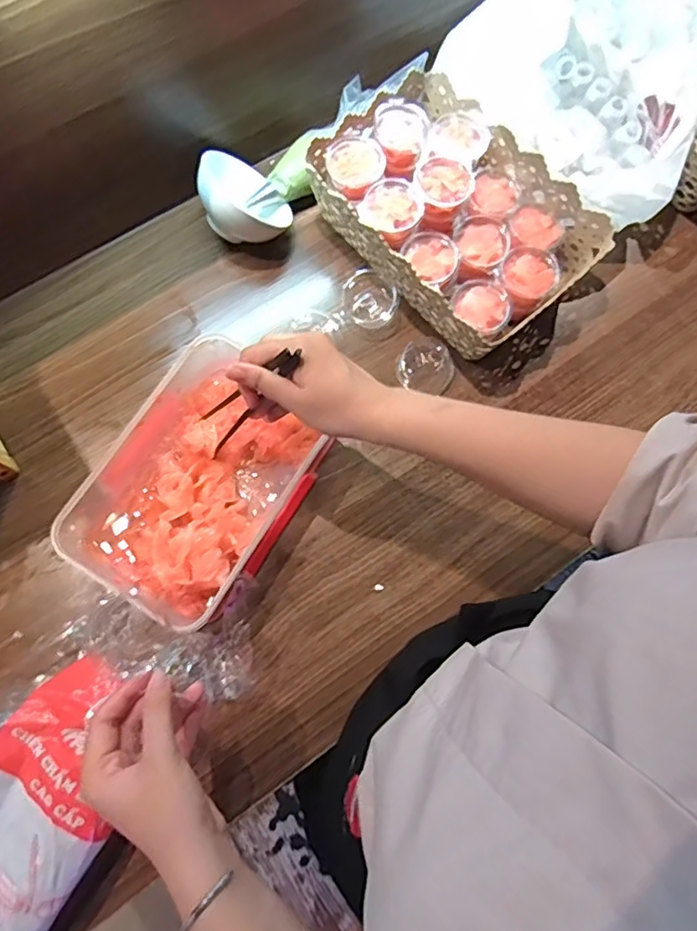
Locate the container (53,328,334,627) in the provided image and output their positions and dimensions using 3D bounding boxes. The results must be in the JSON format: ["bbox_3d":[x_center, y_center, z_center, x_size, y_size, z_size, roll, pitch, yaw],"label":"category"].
[{"bbox_3d":[-0.143,0.019,0.566,0.179,0.070,0.238,35,77,7],"label":"container"}]

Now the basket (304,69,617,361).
[{"bbox_3d":[0.108,-0.273,0.638,0.195,0.086,0.302,-41,80,-11],"label":"basket"}]

